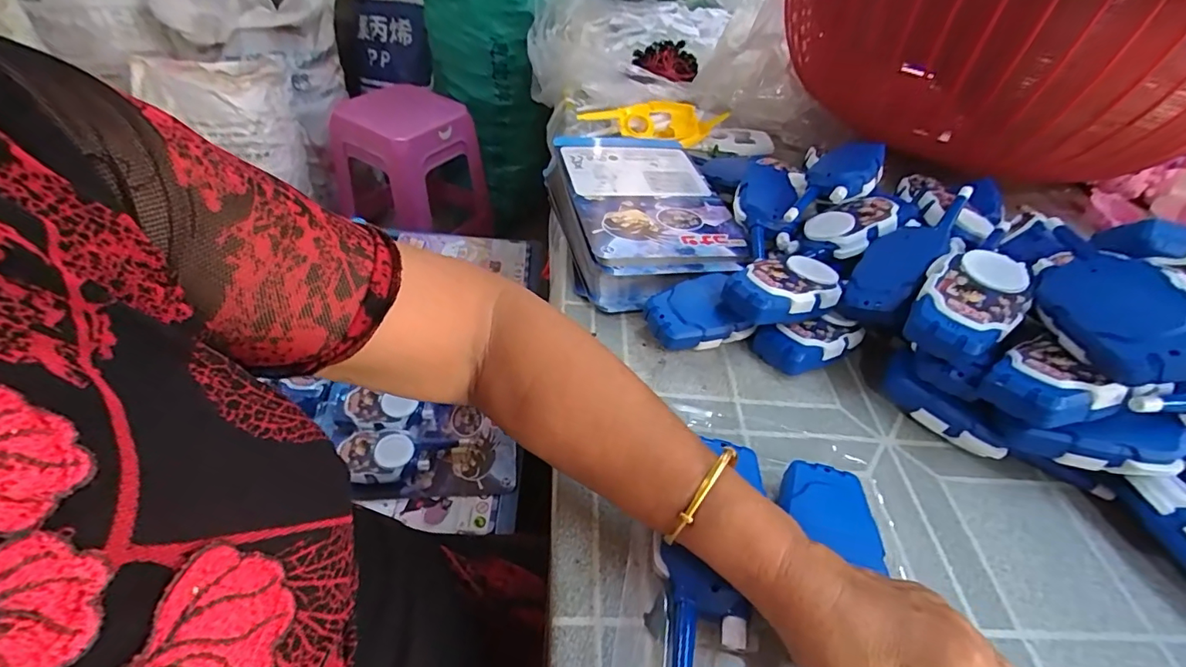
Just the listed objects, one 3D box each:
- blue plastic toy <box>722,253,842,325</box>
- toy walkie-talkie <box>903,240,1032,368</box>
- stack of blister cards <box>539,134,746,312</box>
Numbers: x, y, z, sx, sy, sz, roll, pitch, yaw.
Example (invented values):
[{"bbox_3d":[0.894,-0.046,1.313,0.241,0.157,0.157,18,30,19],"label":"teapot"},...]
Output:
[{"bbox_3d":[0.163,-0.037,0.446,0.103,0.036,0.061,-13,48,-20],"label":"blue plastic toy"},{"bbox_3d":[0.281,-0.025,0.383,0.066,0.038,0.103,30,49,21],"label":"toy walkie-talkie"},{"bbox_3d":[0.051,-0.142,0.575,0.179,0.042,0.286,-6,46,-14],"label":"stack of blister cards"}]

